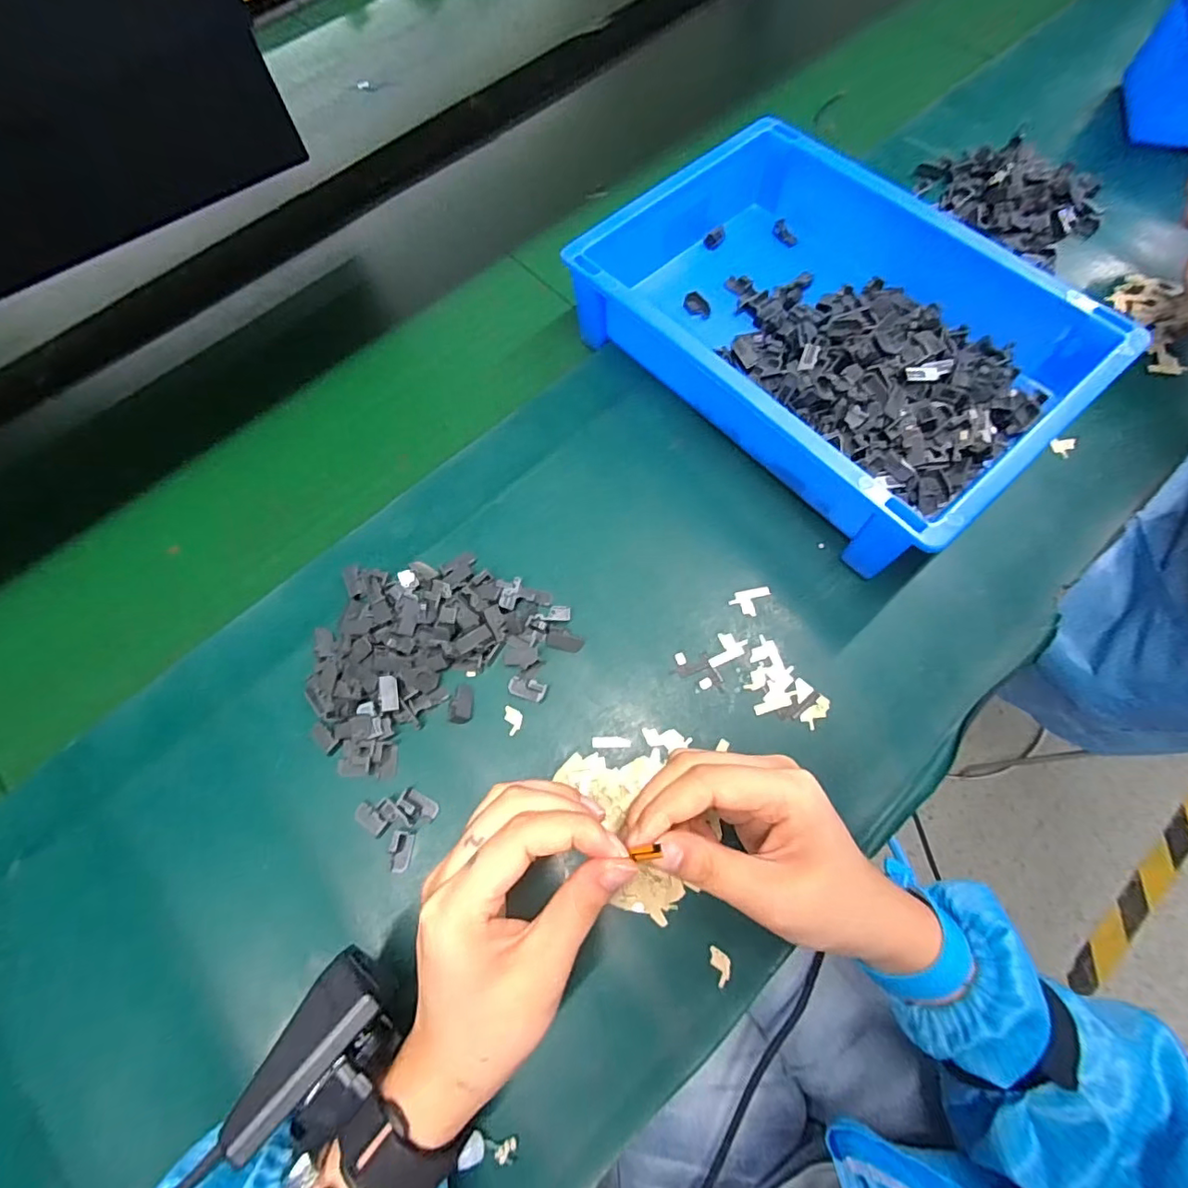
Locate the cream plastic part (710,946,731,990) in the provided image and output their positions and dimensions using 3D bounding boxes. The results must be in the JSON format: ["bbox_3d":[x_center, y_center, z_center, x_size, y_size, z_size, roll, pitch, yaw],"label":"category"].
[{"bbox_3d":[0.066,0.191,0.284,0.009,0.004,0.018,-14,68,-3],"label":"cream plastic part"}]

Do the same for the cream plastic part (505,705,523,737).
[{"bbox_3d":[-0.047,0.074,0.329,0.010,0.004,0.017,-18,68,-5],"label":"cream plastic part"}]

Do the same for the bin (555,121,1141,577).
[{"bbox_3d":[0.159,-0.180,0.387,0.211,0.072,0.298,-39,72,-13],"label":"bin"}]

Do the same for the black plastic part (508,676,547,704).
[{"bbox_3d":[-0.040,0.057,0.332,0.022,0.007,0.011,15,69,8],"label":"black plastic part"}]

